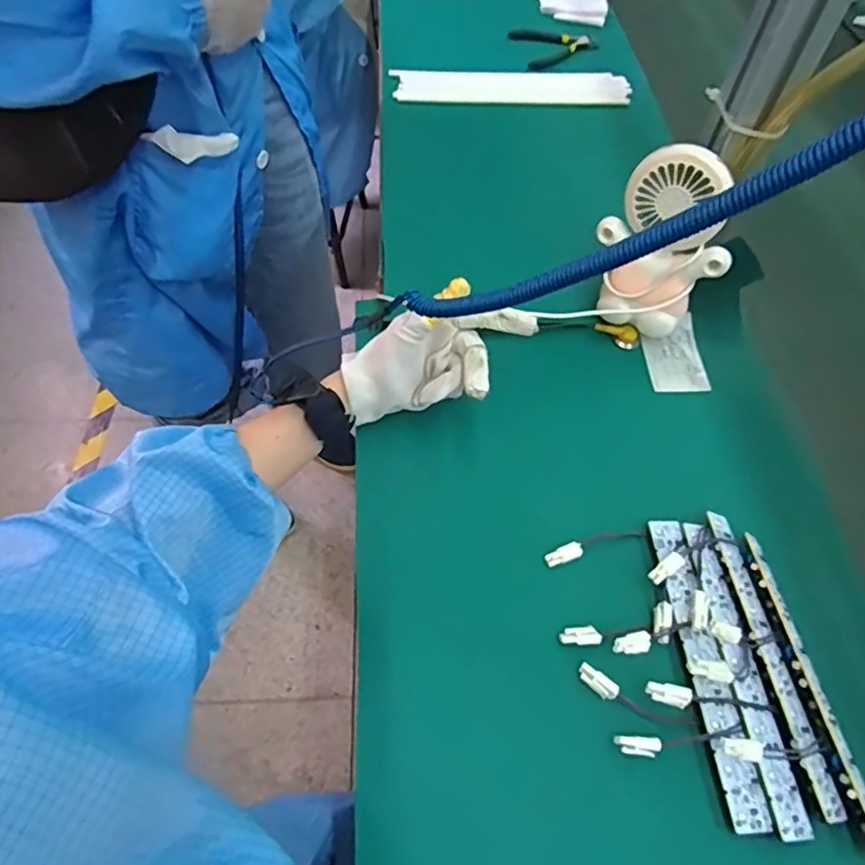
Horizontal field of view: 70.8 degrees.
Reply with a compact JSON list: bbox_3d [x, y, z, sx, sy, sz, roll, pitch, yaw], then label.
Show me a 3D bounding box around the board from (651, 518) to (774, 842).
[{"bbox_3d":[0.177,0.146,0.397,0.023,0.005,0.191,-1,56,-4],"label":"board"}]

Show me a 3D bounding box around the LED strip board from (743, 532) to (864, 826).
[{"bbox_3d":[0.236,0.153,0.383,0.013,0.010,0.186,-5,56,-7],"label":"LED strip board"}]

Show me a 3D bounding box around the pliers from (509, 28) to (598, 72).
[{"bbox_3d":[0.170,-0.549,0.858,0.102,0.011,0.104,-12,58,-12],"label":"pliers"}]

